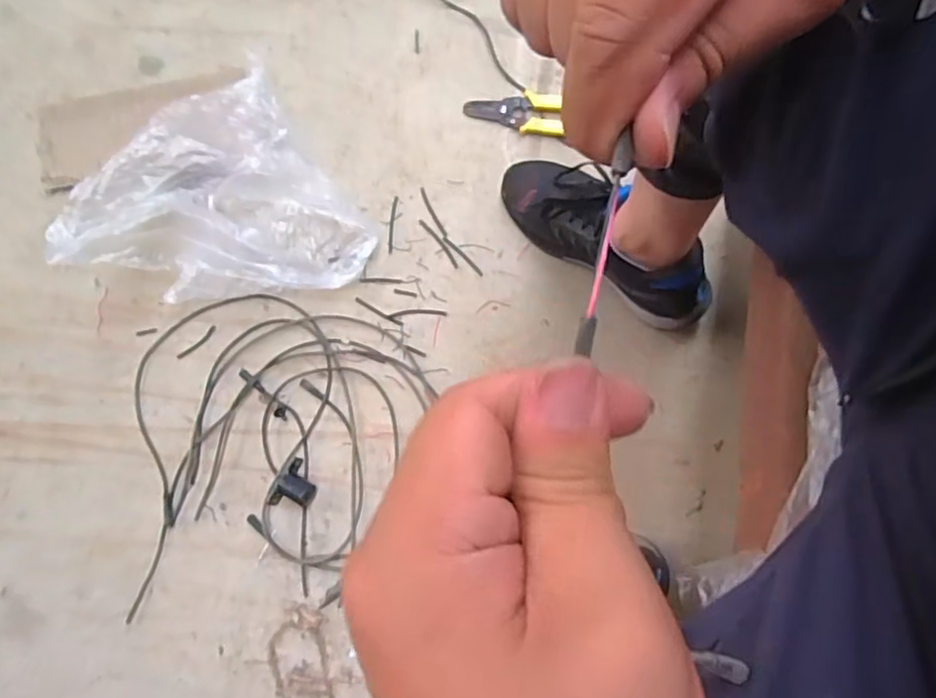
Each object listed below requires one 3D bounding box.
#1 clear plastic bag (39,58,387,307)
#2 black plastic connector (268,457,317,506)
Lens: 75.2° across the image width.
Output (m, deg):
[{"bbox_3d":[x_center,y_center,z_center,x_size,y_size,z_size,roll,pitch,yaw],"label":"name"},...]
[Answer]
[{"bbox_3d":[-0.290,-0.144,0.711,0.294,0.144,0.258,-38,82,-3],"label":"clear plastic bag"},{"bbox_3d":[-0.201,0.164,0.712,0.046,0.031,0.058,28,84,6],"label":"black plastic connector"}]

